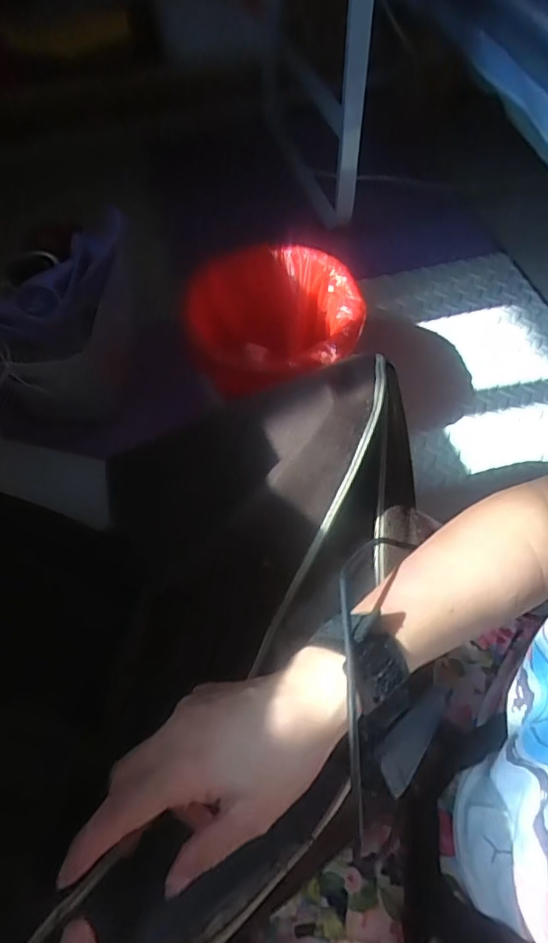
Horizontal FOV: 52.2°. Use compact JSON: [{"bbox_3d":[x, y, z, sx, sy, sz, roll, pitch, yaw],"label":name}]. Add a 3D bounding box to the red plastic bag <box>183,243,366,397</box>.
[{"bbox_3d":[-0.001,-0.168,0.710,0.212,0.135,0.194,-10,59,-5],"label":"red plastic bag"}]

